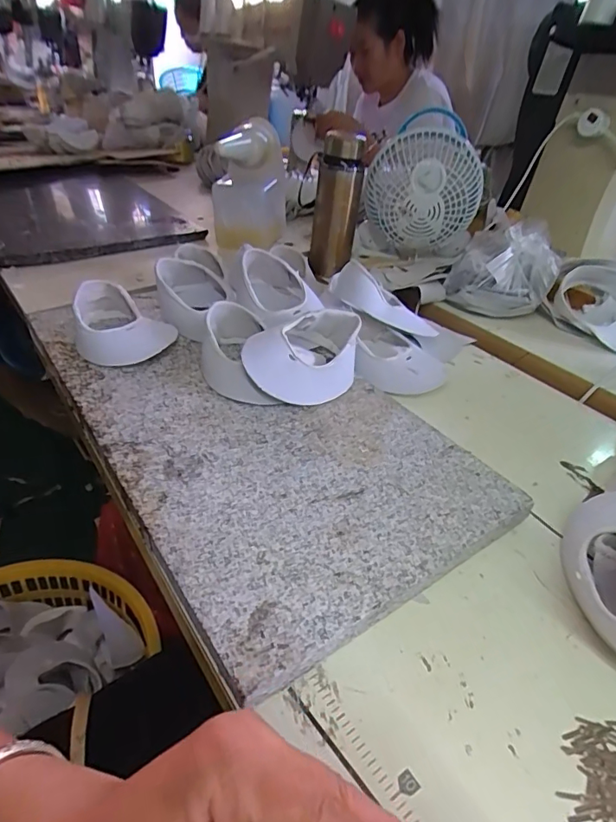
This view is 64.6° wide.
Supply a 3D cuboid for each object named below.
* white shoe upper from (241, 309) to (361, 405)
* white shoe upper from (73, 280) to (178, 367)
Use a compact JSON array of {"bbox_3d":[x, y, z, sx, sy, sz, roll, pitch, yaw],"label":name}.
[{"bbox_3d":[-0.008,-0.066,0.569,0.127,0.059,0.138,7,37,2],"label":"white shoe upper"},{"bbox_3d":[-0.230,-0.111,0.609,0.116,0.047,0.140,-9,39,-18],"label":"white shoe upper"}]

